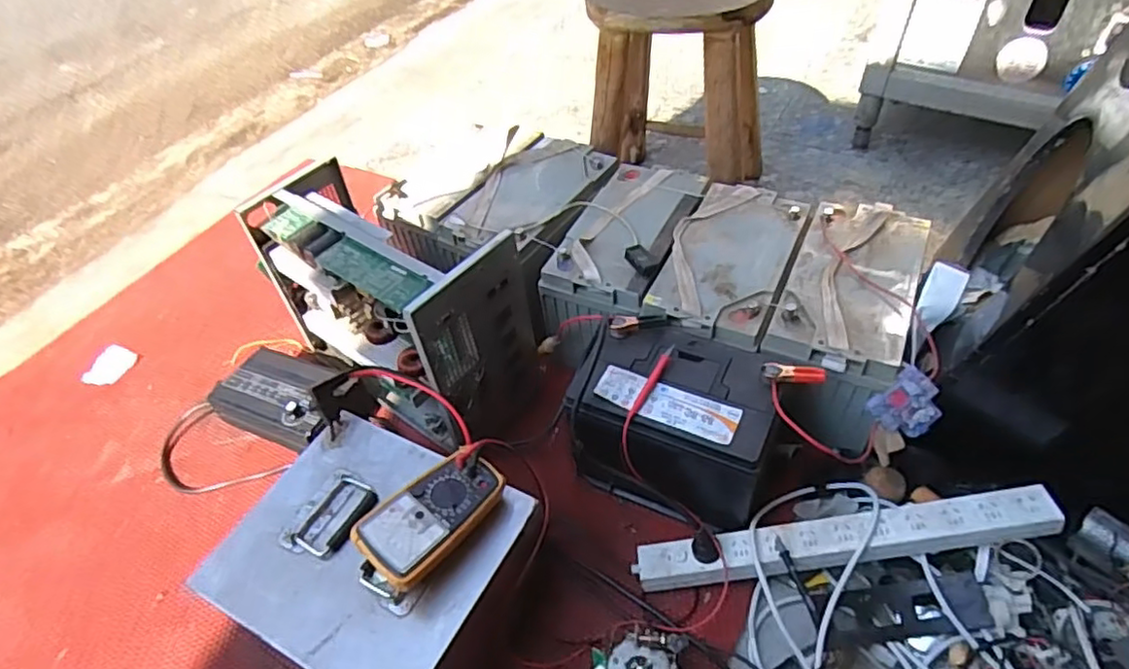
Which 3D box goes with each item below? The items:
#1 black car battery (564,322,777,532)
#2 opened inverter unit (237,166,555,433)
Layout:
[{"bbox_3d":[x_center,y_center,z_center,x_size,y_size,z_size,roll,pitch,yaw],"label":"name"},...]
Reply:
[{"bbox_3d":[0.142,0.123,0.889,0.244,0.180,0.202,11,49,14],"label":"black car battery"},{"bbox_3d":[-0.255,-0.063,1.029,0.429,0.289,0.208,28,55,27],"label":"opened inverter unit"}]

